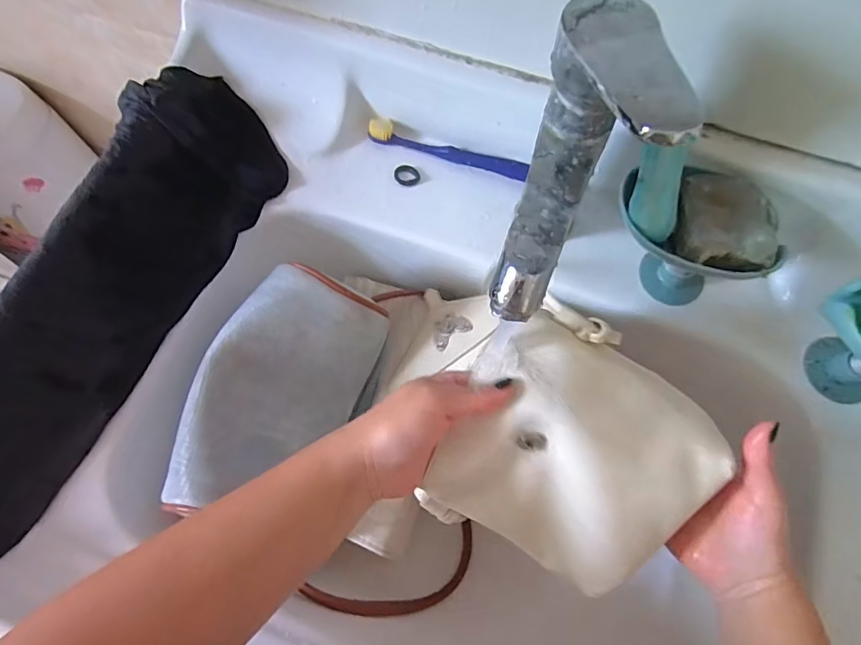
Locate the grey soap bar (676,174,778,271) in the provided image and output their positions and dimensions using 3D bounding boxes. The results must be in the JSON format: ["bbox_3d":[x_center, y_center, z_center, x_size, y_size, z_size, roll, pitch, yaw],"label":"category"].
[{"bbox_3d":[0.194,-0.068,0.317,0.061,0.018,0.065,9,69,3],"label":"grey soap bar"}]

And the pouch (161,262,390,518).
[{"bbox_3d":[-0.107,0.052,0.366,0.119,0.051,0.178,25,77,-23],"label":"pouch"}]

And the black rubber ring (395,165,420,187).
[{"bbox_3d":[-0.020,-0.126,0.420,0.022,0.004,0.018,6,88,-5],"label":"black rubber ring"}]

